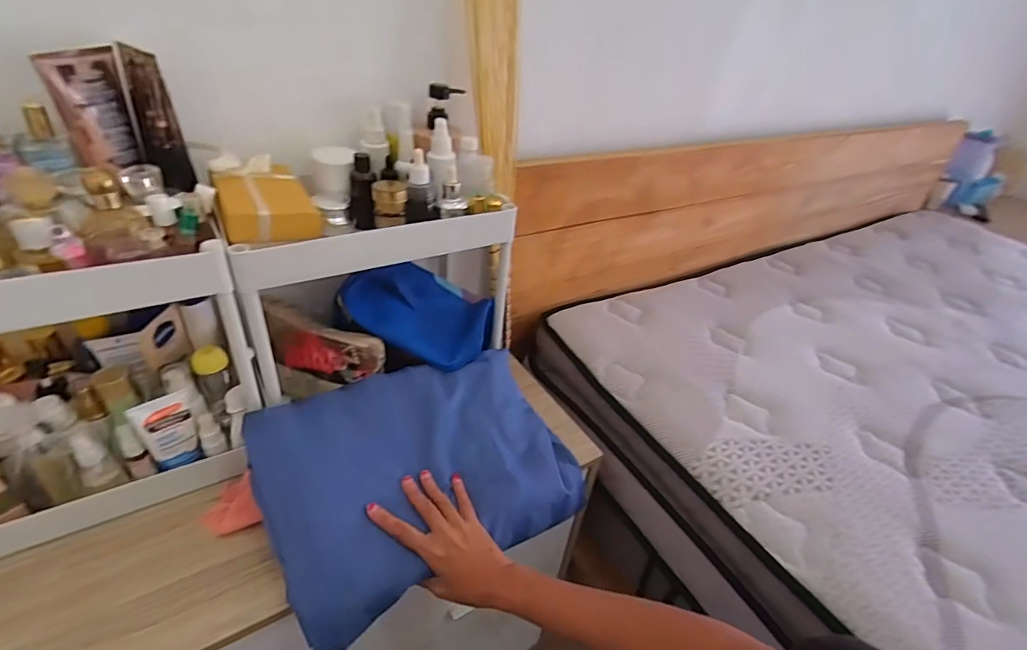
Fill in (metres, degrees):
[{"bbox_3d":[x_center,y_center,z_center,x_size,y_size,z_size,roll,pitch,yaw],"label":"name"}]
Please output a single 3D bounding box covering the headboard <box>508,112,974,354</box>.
[{"bbox_3d":[0.721,-0.330,1.317,1.694,0.350,0.104,-16,41,-29],"label":"headboard"}]

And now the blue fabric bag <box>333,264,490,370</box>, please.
[{"bbox_3d":[-0.137,-0.029,0.734,0.212,0.077,0.168,15,36,11],"label":"blue fabric bag"}]

